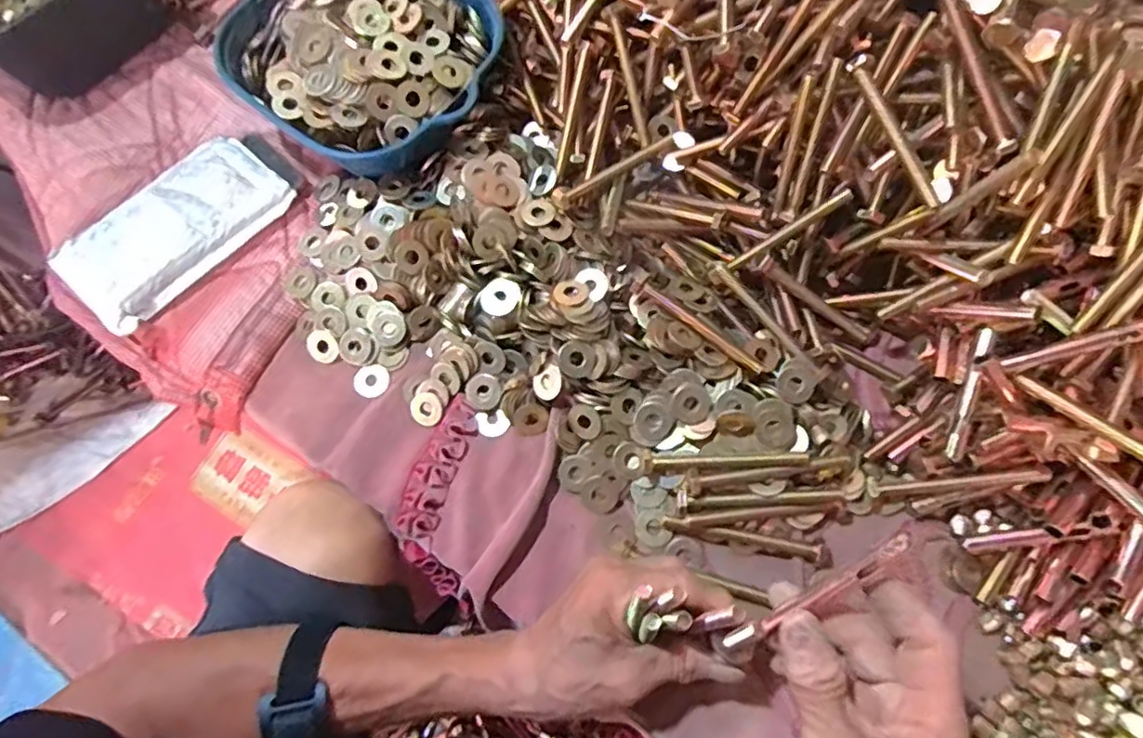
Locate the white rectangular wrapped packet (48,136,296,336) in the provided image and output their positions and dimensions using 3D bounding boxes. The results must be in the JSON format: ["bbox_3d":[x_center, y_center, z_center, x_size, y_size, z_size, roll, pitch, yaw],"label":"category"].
[{"bbox_3d":[-0.303,-0.110,0.488,0.091,0.029,0.160,40,77,12],"label":"white rectangular wrapped packet"}]

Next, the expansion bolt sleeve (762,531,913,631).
[{"bbox_3d":[0.126,0.103,0.308,0.083,0.012,0.009,-44,74,25],"label":"expansion bolt sleeve"}]

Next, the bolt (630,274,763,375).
[{"bbox_3d":[0.085,-0.031,0.442,0.106,0.011,0.013,40,77,12],"label":"bolt"}]

